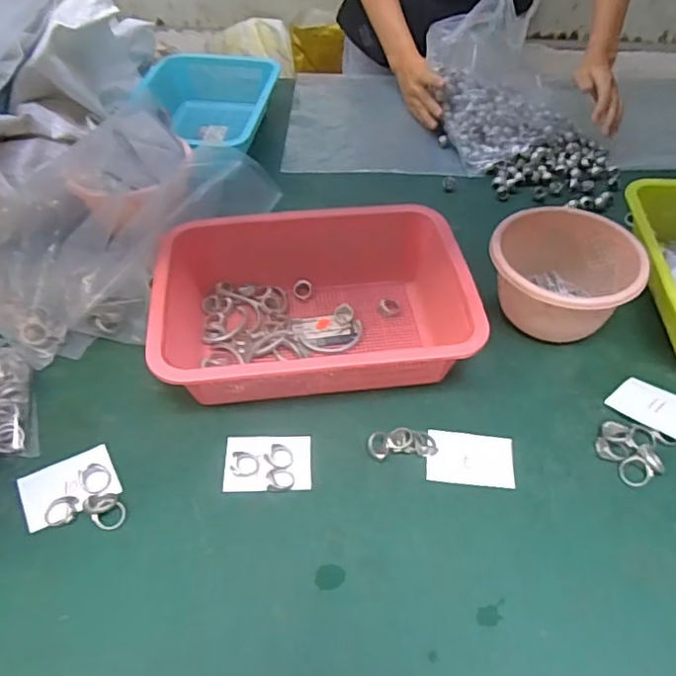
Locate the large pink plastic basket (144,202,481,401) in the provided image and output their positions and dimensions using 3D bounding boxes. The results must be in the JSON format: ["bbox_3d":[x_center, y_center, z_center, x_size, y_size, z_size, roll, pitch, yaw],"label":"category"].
[{"bbox_3d":[-0.024,-0.044,0.621,0.301,0.080,0.227,-4,47,-3],"label":"large pink plastic basket"}]

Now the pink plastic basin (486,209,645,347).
[{"bbox_3d":[0.232,-0.059,0.633,0.142,0.091,0.142,0,47,0],"label":"pink plastic basin"}]

